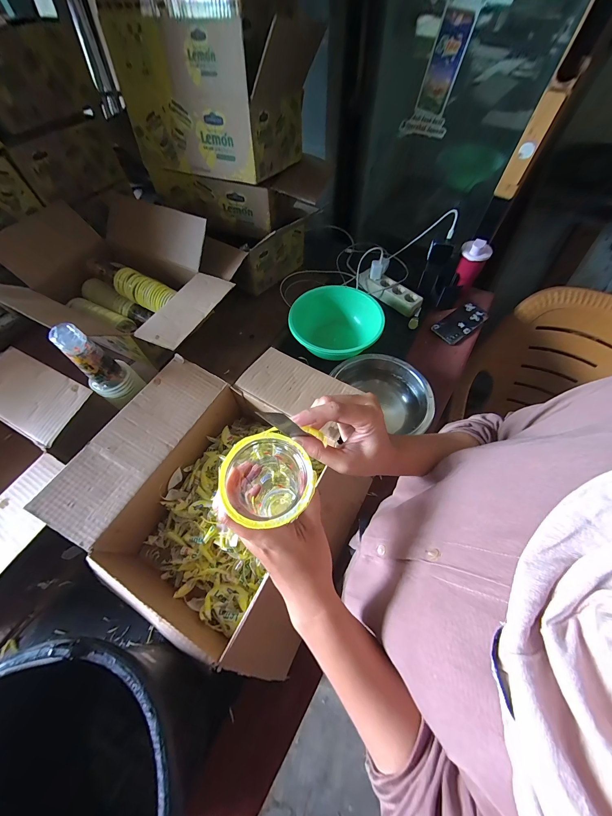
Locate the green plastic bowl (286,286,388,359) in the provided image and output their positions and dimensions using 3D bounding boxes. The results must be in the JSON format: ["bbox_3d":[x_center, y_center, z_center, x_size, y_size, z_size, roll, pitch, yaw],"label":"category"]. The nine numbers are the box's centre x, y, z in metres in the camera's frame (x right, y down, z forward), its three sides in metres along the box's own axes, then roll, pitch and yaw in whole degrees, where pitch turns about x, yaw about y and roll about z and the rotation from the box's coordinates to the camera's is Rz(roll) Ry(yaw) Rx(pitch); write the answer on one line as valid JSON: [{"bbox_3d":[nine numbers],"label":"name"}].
[{"bbox_3d":[0.072,-0.207,0.736,0.202,0.088,0.217,0,61,-1],"label":"green plastic bowl"}]

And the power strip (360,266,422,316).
[{"bbox_3d":[0.243,-0.341,0.835,0.064,0.037,0.200,-40,69,-20],"label":"power strip"}]

